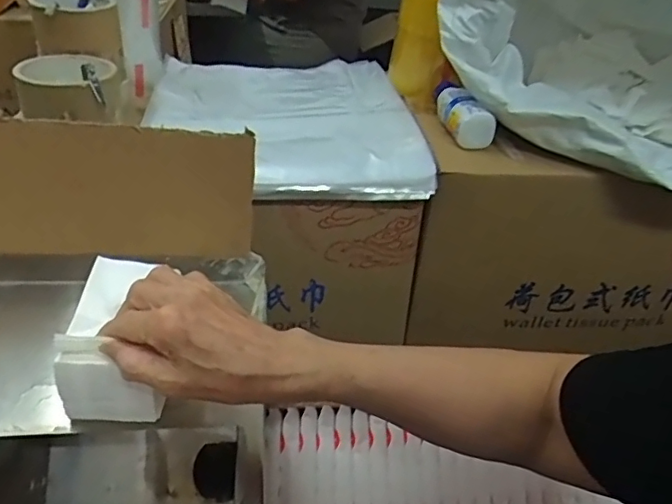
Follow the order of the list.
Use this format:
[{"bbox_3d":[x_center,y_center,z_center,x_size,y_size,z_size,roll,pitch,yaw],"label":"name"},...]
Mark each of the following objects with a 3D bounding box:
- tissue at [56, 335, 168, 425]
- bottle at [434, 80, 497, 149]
[{"bbox_3d":[-0.160,0.092,0.401,0.068,0.076,0.011,2,35,-5],"label":"tissue"},{"bbox_3d":[0.164,-0.184,0.737,0.050,0.048,0.123,0,35,-8],"label":"bottle"}]

